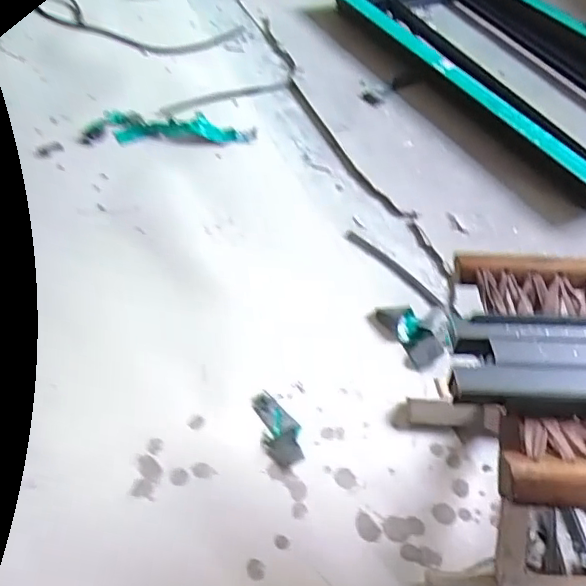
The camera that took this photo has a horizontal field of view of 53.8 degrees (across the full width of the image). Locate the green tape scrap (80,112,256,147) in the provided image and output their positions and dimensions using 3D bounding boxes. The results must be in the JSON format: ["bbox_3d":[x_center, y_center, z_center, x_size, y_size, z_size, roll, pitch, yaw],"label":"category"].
[{"bbox_3d":[-0.220,-0.291,1.032,0.293,0.021,0.080,1,49,-4],"label":"green tape scrap"}]

